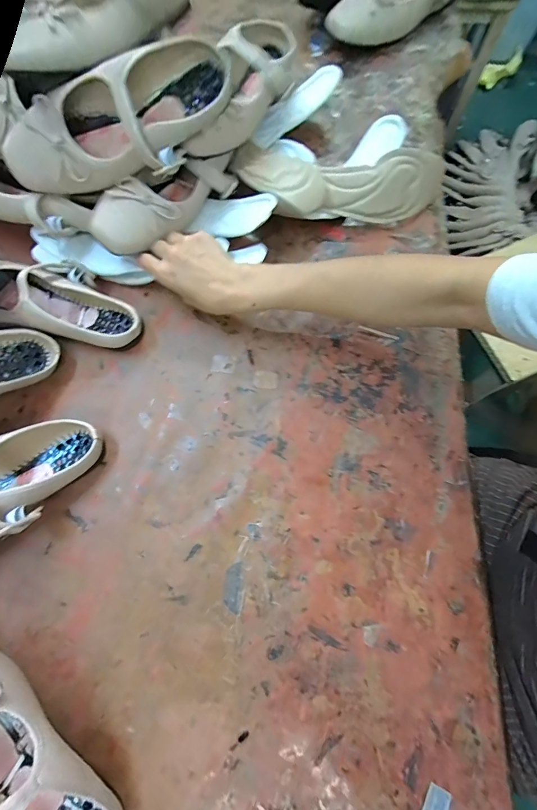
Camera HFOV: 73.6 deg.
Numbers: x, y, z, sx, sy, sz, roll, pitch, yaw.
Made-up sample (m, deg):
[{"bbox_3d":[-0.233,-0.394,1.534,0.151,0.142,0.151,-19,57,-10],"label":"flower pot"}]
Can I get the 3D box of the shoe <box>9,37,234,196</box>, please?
[{"bbox_3d":[-0.156,-0.295,0.384,0.243,0.099,0.069,-13,37,8],"label":"shoe"}]

